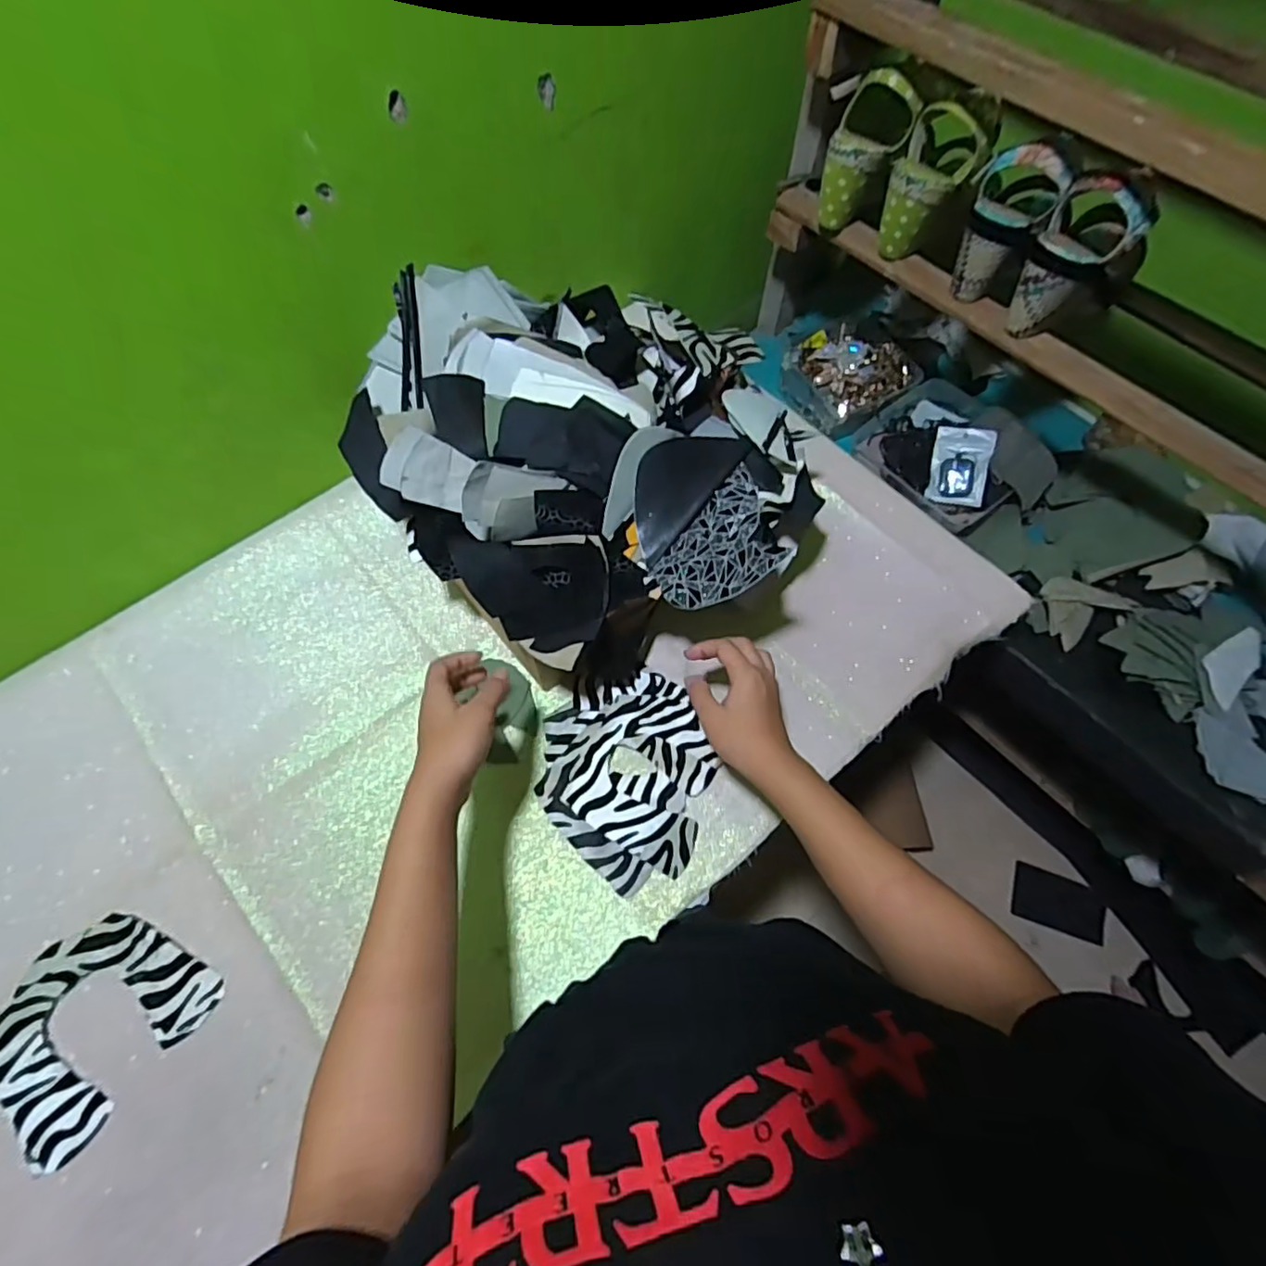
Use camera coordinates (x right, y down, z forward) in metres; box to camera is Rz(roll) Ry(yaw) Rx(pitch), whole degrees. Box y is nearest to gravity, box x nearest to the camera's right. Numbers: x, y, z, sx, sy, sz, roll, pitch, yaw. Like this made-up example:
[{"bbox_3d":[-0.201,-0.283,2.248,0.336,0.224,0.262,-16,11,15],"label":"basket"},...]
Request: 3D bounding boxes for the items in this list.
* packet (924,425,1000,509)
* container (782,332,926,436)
[{"bbox_3d":[0.426,-0.218,0.811,0.068,0.010,0.103,12,91,28],"label":"packet"},{"bbox_3d":[0.317,-0.385,0.922,0.165,0.071,0.166,-21,66,-10],"label":"container"}]

